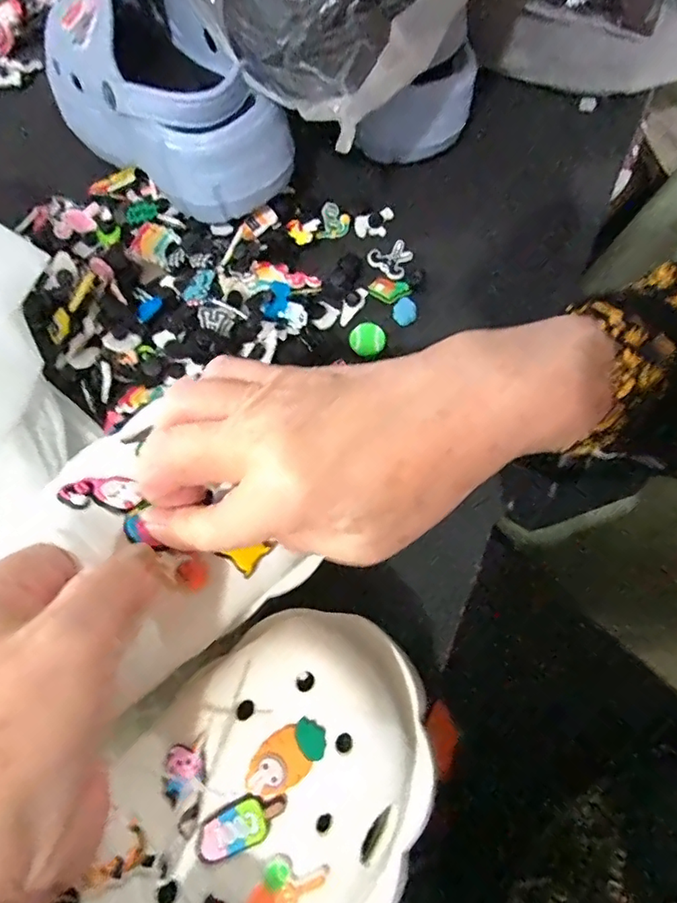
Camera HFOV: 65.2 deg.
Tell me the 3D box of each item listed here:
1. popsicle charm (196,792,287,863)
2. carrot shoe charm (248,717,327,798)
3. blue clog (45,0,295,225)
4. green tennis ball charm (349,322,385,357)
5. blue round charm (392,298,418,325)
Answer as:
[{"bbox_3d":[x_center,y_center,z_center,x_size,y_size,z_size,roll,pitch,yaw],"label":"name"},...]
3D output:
[{"bbox_3d":[-0.033,0.128,0.183,0.030,0.007,0.015,-19,67,-6],"label":"popsicle charm"},{"bbox_3d":[-0.019,0.110,0.190,0.030,0.004,0.018,-42,71,-15],"label":"carrot shoe charm"},{"bbox_3d":[-0.142,-0.262,0.385,0.086,0.104,0.230,-43,71,-16],"label":"blue clog"},{"bbox_3d":[0.020,-0.075,0.357,0.022,0.004,0.024,-1,82,4],"label":"green tennis ball charm"},{"bbox_3d":[0.046,-0.097,0.364,0.016,0.005,0.022,4,66,4],"label":"blue round charm"}]

